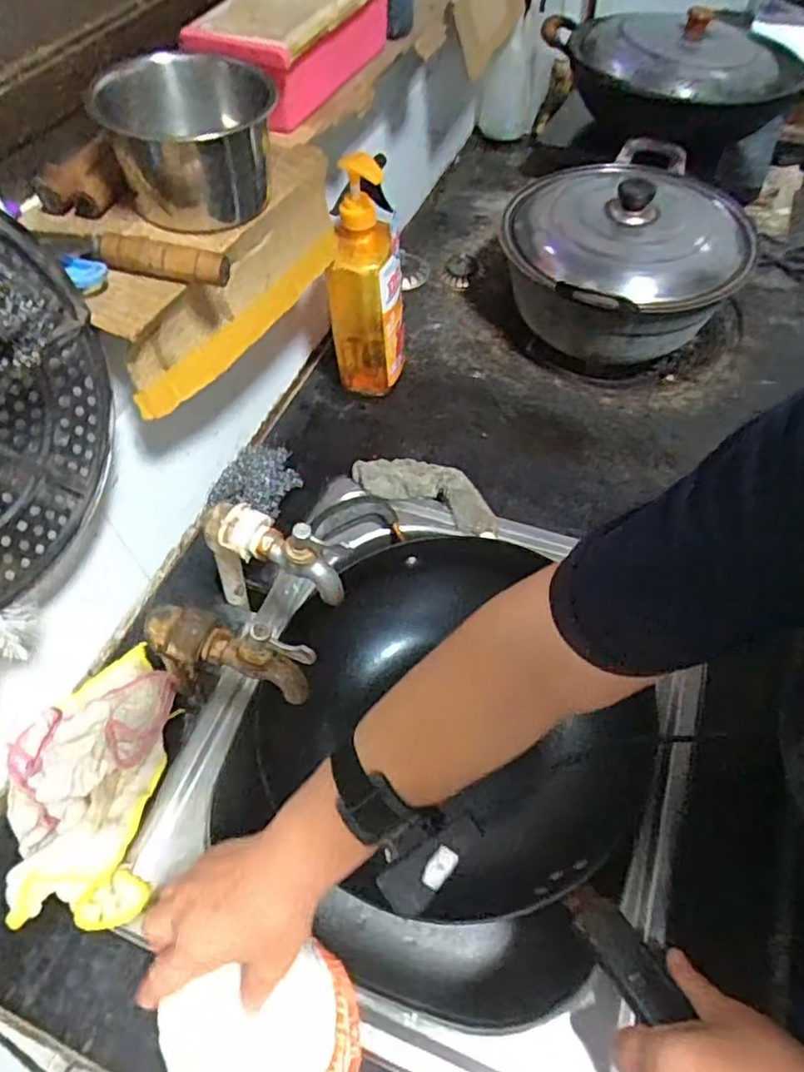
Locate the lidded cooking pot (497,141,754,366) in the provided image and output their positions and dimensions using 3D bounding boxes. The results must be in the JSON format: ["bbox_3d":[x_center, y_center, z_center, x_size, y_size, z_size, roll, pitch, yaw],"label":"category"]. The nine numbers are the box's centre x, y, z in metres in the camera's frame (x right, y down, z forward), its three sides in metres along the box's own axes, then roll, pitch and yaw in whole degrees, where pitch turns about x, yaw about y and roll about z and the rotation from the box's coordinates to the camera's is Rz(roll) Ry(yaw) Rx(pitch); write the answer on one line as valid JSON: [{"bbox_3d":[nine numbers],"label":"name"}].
[{"bbox_3d":[0.282,-0.366,0.845,0.298,0.142,0.350,20,58,13],"label":"lidded cooking pot"}]

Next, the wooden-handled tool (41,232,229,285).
[{"bbox_3d":[-0.197,-0.208,0.474,0.176,0.025,0.021,13,57,9],"label":"wooden-handled tool"}]

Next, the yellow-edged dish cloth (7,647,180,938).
[{"bbox_3d":[-0.262,0.183,0.541,0.122,0.040,0.198,-3,56,-2],"label":"yellow-edged dish cloth"}]

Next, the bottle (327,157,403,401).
[{"bbox_3d":[-0.037,-0.278,0.727,0.081,0.256,0.080,0,56,1],"label":"bottle"}]

